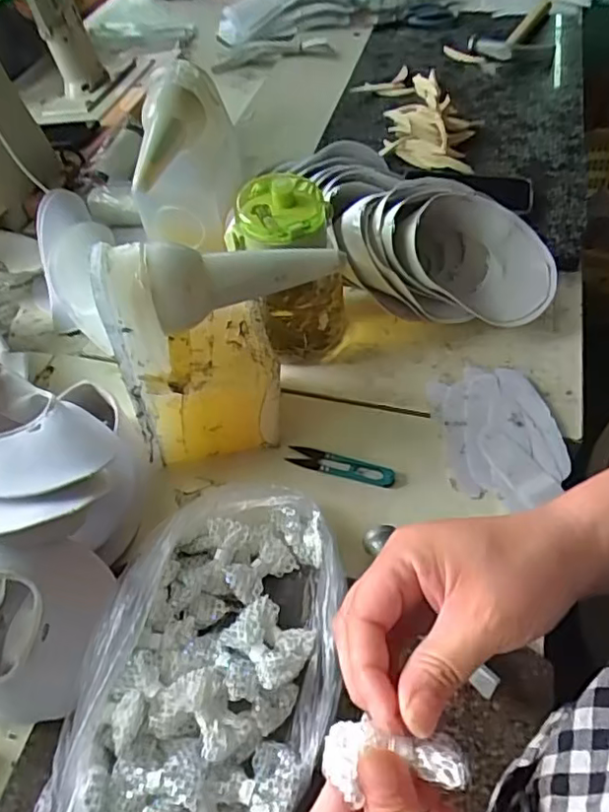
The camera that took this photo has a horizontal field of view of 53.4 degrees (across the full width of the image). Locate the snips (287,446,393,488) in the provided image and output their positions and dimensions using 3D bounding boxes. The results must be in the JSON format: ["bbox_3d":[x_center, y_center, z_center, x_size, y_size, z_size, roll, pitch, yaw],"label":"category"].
[{"bbox_3d":[0.034,0.056,0.569,0.102,0.007,0.023,11,51,14],"label":"snips"}]

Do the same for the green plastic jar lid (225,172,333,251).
[{"bbox_3d":[-0.026,-0.184,0.576,0.090,0.039,0.082,10,51,14],"label":"green plastic jar lid"}]

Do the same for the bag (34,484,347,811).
[{"bbox_3d":[-0.062,0.182,0.429,0.163,0.055,0.273,8,51,12],"label":"bag"}]

